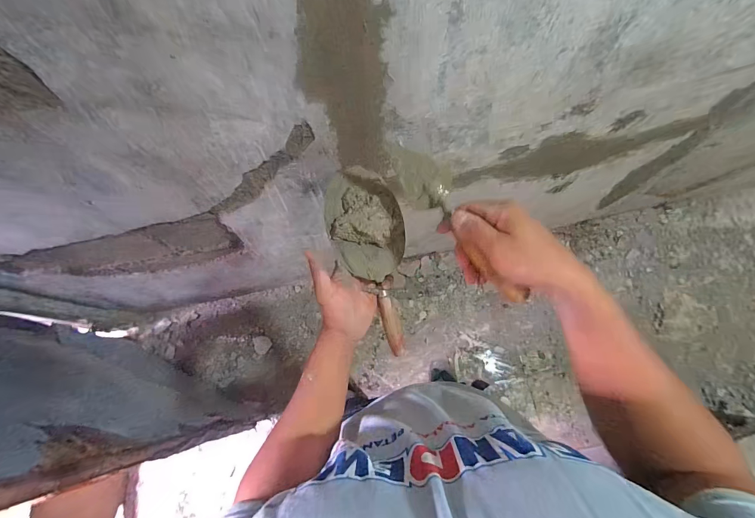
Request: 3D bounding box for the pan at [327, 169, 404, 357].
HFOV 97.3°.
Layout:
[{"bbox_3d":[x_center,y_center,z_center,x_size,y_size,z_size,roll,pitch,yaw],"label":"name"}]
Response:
[{"bbox_3d":[-0.004,0.002,0.478,0.103,0.046,0.272,-14,93,-3],"label":"pan"}]

